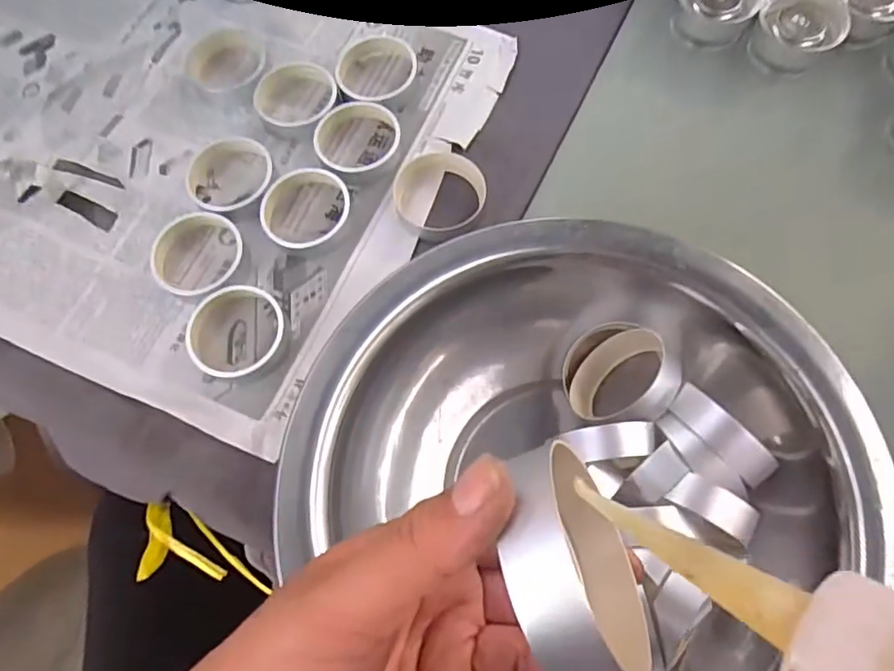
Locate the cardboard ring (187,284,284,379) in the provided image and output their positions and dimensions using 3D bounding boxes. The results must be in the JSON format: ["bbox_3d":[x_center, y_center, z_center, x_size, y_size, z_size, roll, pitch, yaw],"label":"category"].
[{"bbox_3d":[-0.145,-0.003,0.390,0.061,0.019,0.064,0,73,1],"label":"cardboard ring"}]

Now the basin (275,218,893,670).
[{"bbox_3d":[0.073,0.080,0.325,0.290,0.072,0.298,0,73,1],"label":"basin"}]

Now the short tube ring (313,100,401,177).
[{"bbox_3d":[-0.067,-0.150,0.434,0.061,0.019,0.060,0,73,1],"label":"short tube ring"}]

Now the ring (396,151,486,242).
[{"bbox_3d":[-0.005,-0.104,0.420,0.066,0.014,0.068,0,73,1],"label":"ring"}]

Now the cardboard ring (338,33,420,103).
[{"bbox_3d":[-0.059,-0.211,0.455,0.058,0.017,0.065,35,77,12],"label":"cardboard ring"}]

